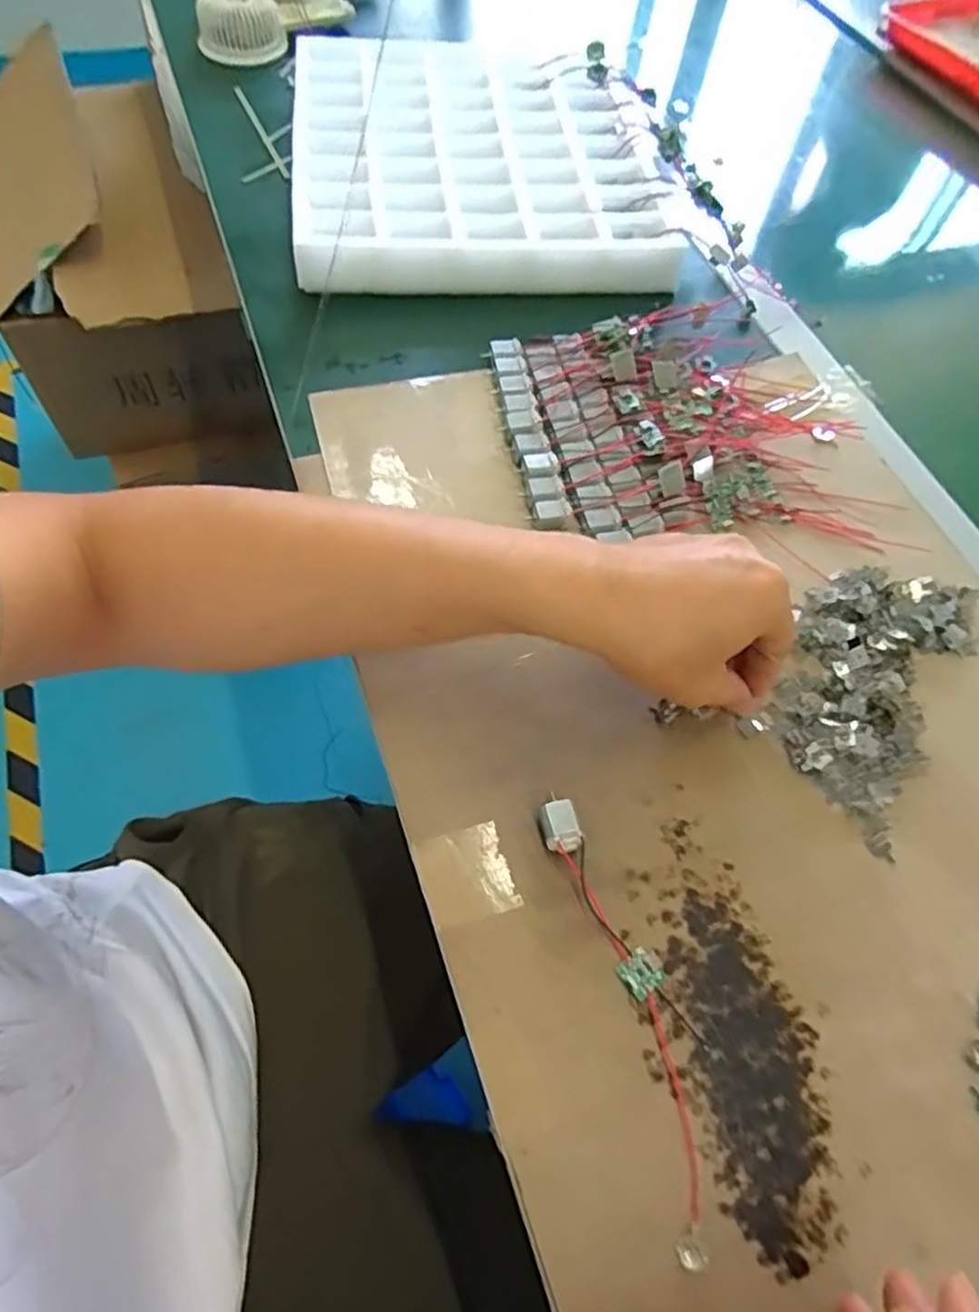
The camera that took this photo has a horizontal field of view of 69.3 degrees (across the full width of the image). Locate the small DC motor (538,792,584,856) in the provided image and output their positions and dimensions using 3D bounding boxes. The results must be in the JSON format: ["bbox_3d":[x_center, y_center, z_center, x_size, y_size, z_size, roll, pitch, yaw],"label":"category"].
[{"bbox_3d":[0.036,0.087,0.364,0.017,0.017,0.028,-14,64,-10],"label":"small DC motor"}]

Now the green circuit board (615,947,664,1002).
[{"bbox_3d":[0.072,0.151,0.337,0.018,0.005,0.018,-33,69,-18],"label":"green circuit board"}]

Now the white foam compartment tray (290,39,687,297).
[{"bbox_3d":[-0.006,-0.432,0.631,0.317,0.061,0.296,-4,63,-5],"label":"white foam compartment tray"}]

